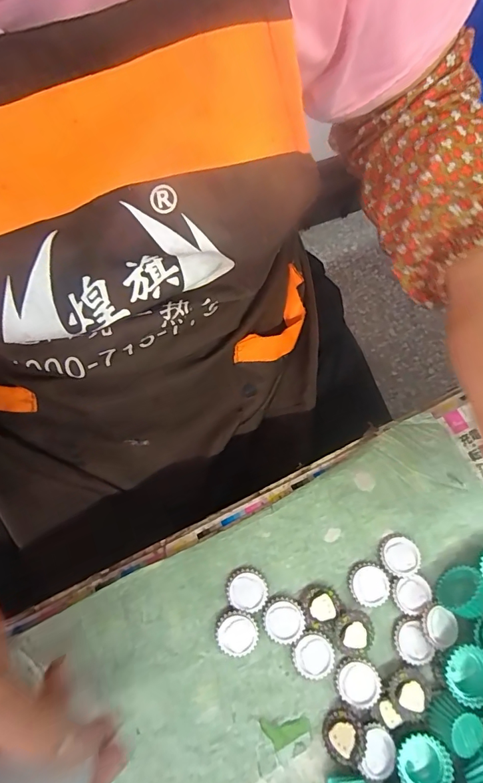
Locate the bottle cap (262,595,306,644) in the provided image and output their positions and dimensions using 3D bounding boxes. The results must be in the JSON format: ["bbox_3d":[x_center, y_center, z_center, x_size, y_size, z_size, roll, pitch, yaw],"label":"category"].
[{"bbox_3d":[0.029,0.155,0.284,0.027,0.004,0.028,0,71,0],"label":"bottle cap"}]

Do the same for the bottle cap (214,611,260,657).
[{"bbox_3d":[-0.003,0.163,0.282,0.028,0.009,0.027,0,71,0],"label":"bottle cap"}]

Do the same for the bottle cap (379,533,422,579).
[{"bbox_3d":[0.113,0.117,0.300,0.026,0.006,0.028,0,71,0],"label":"bottle cap"}]

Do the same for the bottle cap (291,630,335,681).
[{"bbox_3d":[0.048,0.175,0.278,0.027,0.004,0.027,0,71,0],"label":"bottle cap"}]

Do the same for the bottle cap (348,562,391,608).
[{"bbox_3d":[0.089,0.136,0.295,0.027,0.004,0.028,0,71,0],"label":"bottle cap"}]

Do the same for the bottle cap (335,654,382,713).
[{"bbox_3d":[0.076,0.190,0.273,0.028,0.004,0.030,0,71,0],"label":"bottle cap"}]

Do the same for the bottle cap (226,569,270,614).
[{"bbox_3d":[0.004,0.138,0.292,0.028,0.005,0.027,0,71,0],"label":"bottle cap"}]

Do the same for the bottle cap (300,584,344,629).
[{"bbox_3d":[0.055,0.147,0.288,0.027,0.004,0.026,0,71,0],"label":"bottle cap"}]

